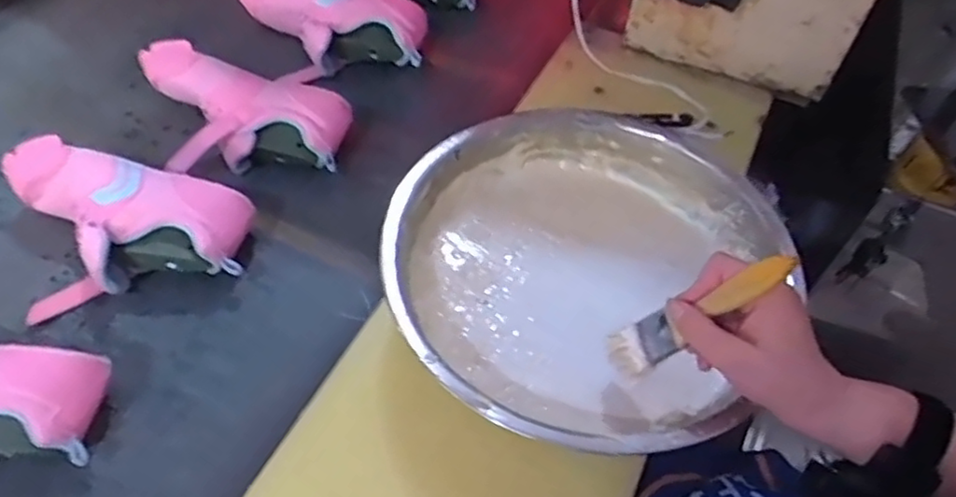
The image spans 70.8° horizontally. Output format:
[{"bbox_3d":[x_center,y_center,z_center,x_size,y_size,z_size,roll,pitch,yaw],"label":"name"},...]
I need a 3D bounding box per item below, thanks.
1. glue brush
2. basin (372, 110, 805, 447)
[{"bbox_3d":[0.151,0.047,0.466,0.017,0.154,0.036,24,46,-27],"label":"glue brush"},{"bbox_3d":[0.087,0.021,0.584,0.321,0.081,0.308,3,49,-3],"label":"basin"}]

